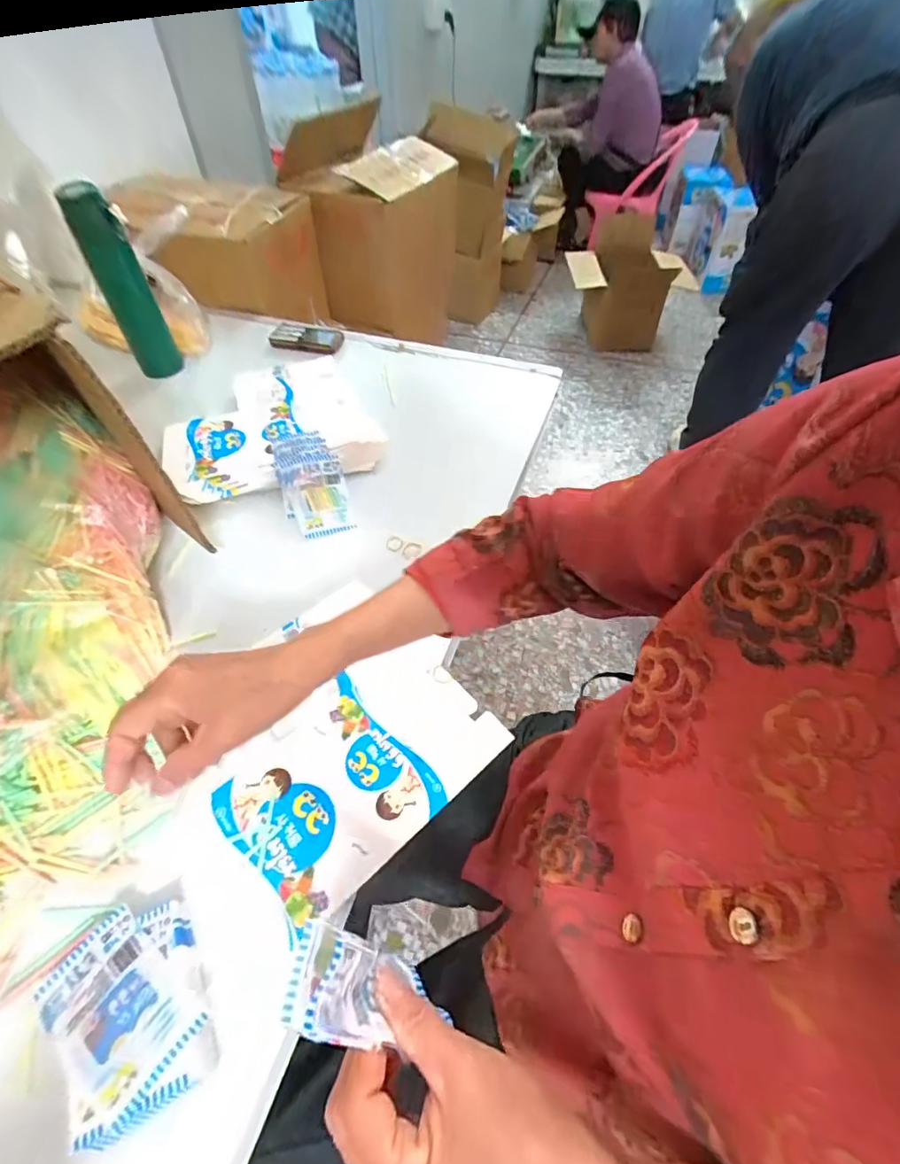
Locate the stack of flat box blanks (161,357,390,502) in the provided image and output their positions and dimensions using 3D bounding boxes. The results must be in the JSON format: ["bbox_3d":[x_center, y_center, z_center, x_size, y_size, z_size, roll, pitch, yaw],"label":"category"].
[{"bbox_3d":[-0.262,-0.243,0.718,0.276,0.017,0.333,-17,53,-13],"label":"stack of flat box blanks"}]

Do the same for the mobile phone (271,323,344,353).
[{"bbox_3d":[-0.251,-0.435,0.878,0.124,0.013,0.070,10,52,8],"label":"mobile phone"}]

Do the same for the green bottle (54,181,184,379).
[{"bbox_3d":[-0.479,-0.430,0.736,0.063,0.246,0.048,-23,55,-17],"label":"green bottle"}]

